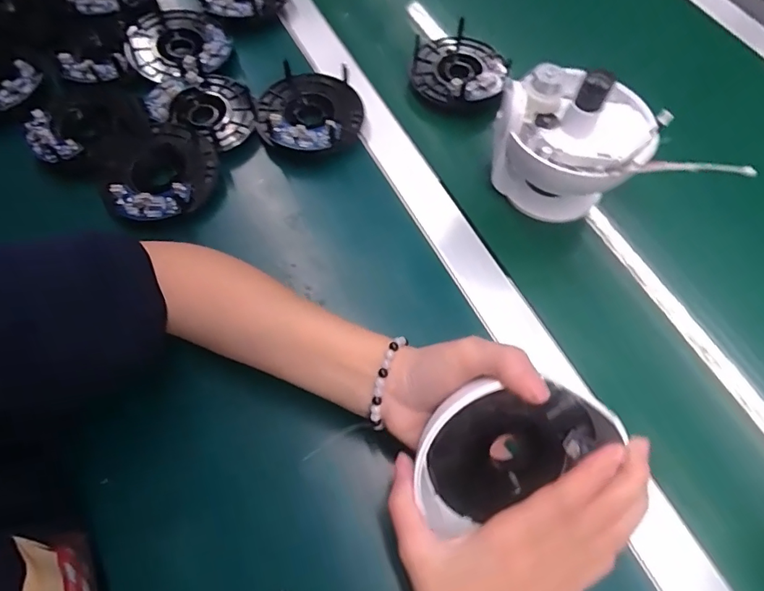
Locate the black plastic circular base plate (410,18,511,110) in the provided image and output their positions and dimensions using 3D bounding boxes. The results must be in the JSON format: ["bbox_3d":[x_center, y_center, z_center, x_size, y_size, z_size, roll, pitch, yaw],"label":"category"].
[{"bbox_3d":[0.081,-0.238,0.497,0.098,0.028,0.096,-1,63,1],"label":"black plastic circular base plate"}]

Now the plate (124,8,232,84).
[{"bbox_3d":[-0.215,-0.262,0.501,0.106,0.019,0.094,20,65,12],"label":"plate"}]

